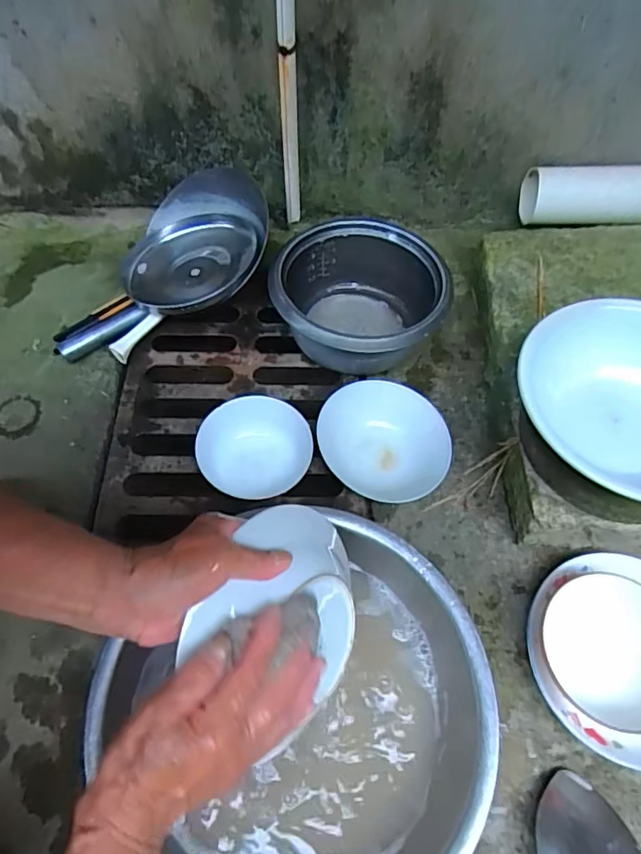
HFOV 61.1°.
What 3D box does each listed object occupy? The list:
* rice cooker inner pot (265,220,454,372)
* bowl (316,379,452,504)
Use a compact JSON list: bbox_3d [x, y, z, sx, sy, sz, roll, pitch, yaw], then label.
[{"bbox_3d":[0.049,-0.156,0.700,0.204,0.112,0.200,0,58,-1],"label":"rice cooker inner pot"},{"bbox_3d":[0.072,0.023,0.623,0.144,0.060,0.150,0,58,-1],"label":"bowl"}]

